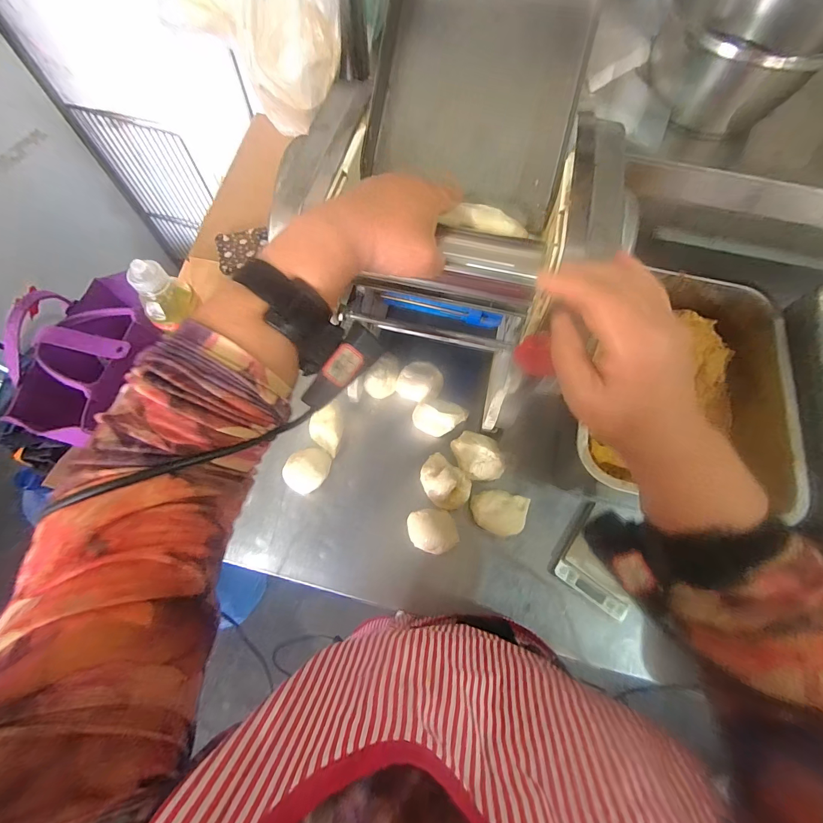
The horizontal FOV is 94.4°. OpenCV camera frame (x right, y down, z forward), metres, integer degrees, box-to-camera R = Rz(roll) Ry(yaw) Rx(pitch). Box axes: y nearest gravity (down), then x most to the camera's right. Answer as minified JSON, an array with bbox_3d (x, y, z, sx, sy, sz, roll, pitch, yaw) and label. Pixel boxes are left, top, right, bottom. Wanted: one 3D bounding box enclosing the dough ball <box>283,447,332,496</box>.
[{"bbox_3d":[-0.151,0.088,0.575,0.073,0.055,0.055,-36,73,-14],"label":"dough ball"}]

